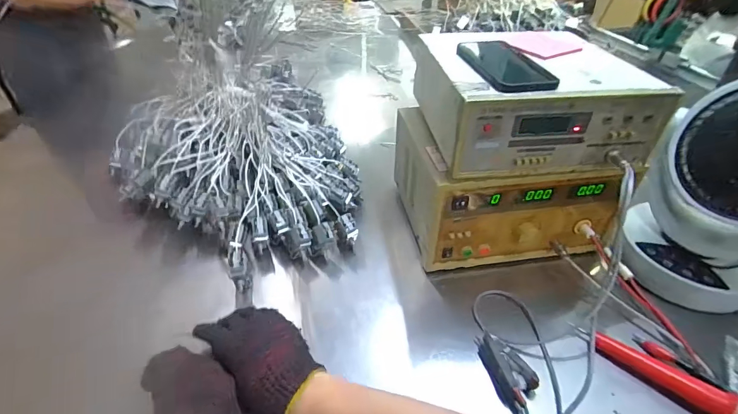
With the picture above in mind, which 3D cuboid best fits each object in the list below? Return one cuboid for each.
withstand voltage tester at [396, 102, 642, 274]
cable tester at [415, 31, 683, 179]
[{"bbox_3d":[0.215,-0.045,0.650,0.315,0.178,0.237,-1,41,-4],"label":"withstand voltage tester"},{"bbox_3d":[0.224,-0.160,0.555,0.262,0.111,0.243,-5,41,-8],"label":"cable tester"}]

